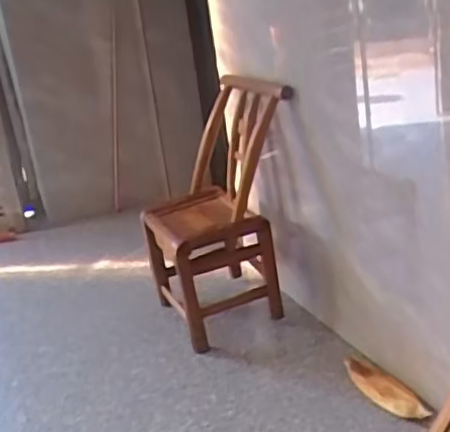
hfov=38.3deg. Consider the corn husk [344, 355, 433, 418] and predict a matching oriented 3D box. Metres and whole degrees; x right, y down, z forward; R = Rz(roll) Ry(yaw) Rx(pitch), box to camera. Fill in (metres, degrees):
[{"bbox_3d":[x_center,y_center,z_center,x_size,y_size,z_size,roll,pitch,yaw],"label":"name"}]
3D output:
[{"bbox_3d":[0.325,0.357,1.356,0.073,0.034,0.246,-13,20,-18],"label":"corn husk"}]

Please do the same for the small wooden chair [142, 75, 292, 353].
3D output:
[{"bbox_3d":[-0.040,-0.021,1.624,0.264,0.595,0.388,-15,21,-25],"label":"small wooden chair"}]

